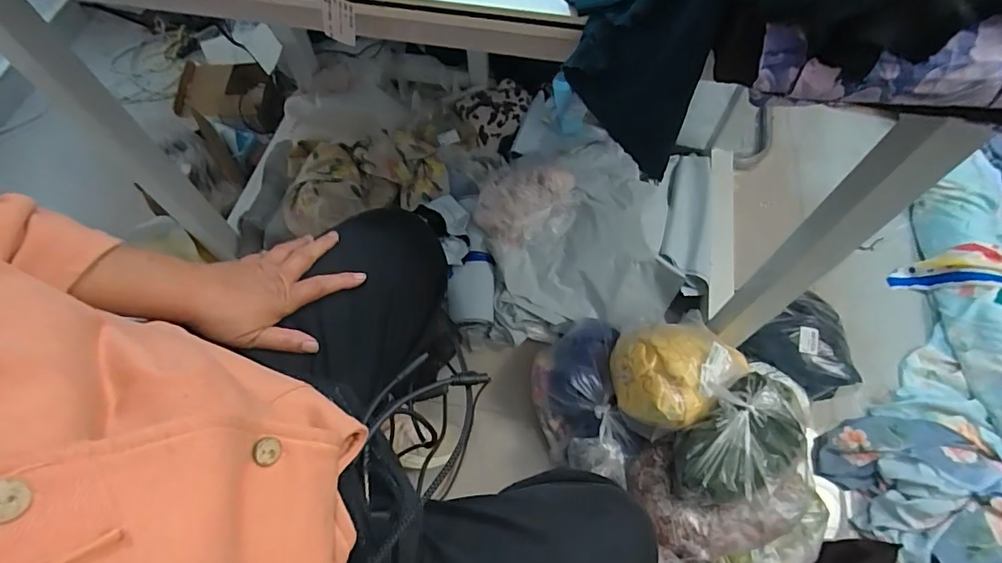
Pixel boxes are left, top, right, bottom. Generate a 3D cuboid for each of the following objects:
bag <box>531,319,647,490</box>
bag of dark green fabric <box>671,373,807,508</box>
[{"bbox_3d":[0.145,0.198,0.915,0.167,0.129,0.288,-8,63,-3],"label":"bag"},{"bbox_3d":[0.362,0.249,0.774,0.219,0.107,0.165,-16,64,-7],"label":"bag of dark green fabric"}]

